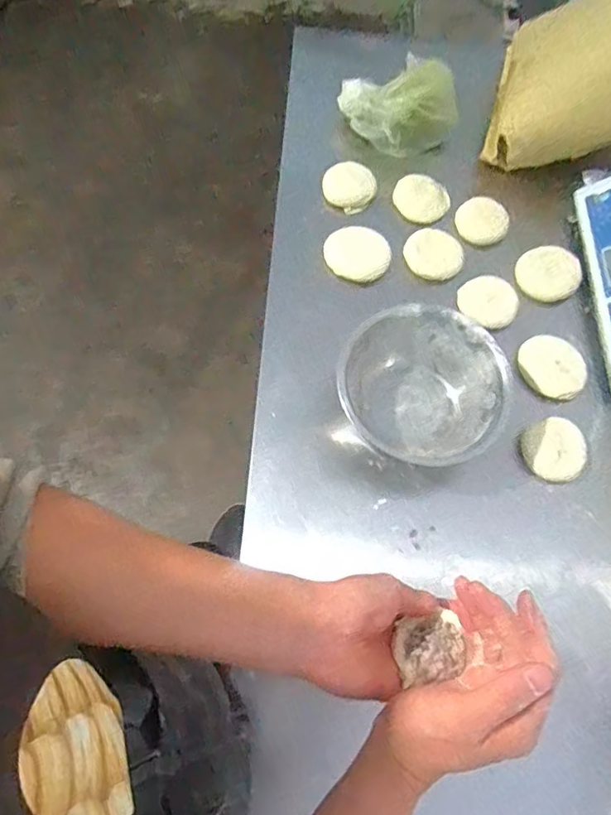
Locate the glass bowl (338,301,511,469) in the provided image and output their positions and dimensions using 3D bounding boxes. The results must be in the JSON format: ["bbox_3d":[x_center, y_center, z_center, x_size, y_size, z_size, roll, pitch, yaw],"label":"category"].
[{"bbox_3d":[0.148,-0.029,0.718,0.197,0.082,0.180,0,68,0],"label":"glass bowl"}]

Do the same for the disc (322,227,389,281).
[{"bbox_3d":[0.077,-0.230,0.834,0.094,0.013,0.088,0,68,0],"label":"disc"}]

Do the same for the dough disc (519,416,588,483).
[{"bbox_3d":[0.319,0.053,0.717,0.085,0.020,0.079,0,68,0],"label":"dough disc"}]

